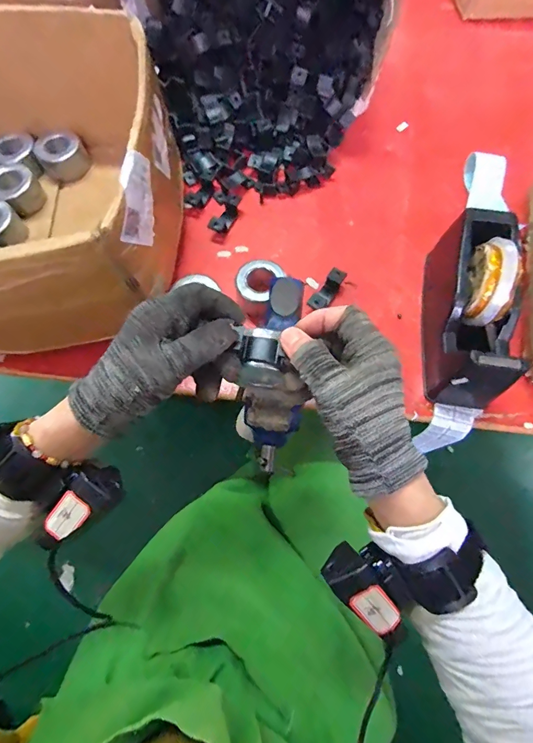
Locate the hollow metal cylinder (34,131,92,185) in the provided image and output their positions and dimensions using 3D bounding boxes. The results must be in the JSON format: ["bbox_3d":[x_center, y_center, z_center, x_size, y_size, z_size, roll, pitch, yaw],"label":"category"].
[{"bbox_3d":[-0.293,-0.310,0.555,0.060,0.040,0.060,0,70,1],"label":"hollow metal cylinder"}]

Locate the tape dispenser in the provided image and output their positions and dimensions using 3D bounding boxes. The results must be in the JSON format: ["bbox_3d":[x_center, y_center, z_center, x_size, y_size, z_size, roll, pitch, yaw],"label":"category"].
[{"bbox_3d":[0.226,-0.074,0.420,0.075,0.105,0.207,6,70,3],"label":"tape dispenser"}]

